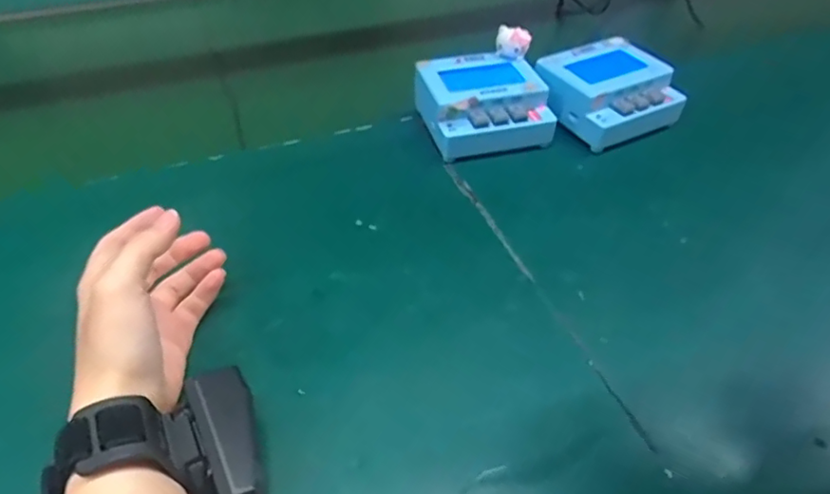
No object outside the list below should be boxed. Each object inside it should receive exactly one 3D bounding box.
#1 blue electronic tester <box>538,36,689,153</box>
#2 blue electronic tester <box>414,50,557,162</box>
[{"bbox_3d":[0.176,-0.145,0.530,0.109,0.044,0.104,-19,48,-19],"label":"blue electronic tester"},{"bbox_3d":[0.059,-0.126,0.515,0.101,0.053,0.104,-11,46,-12],"label":"blue electronic tester"}]

